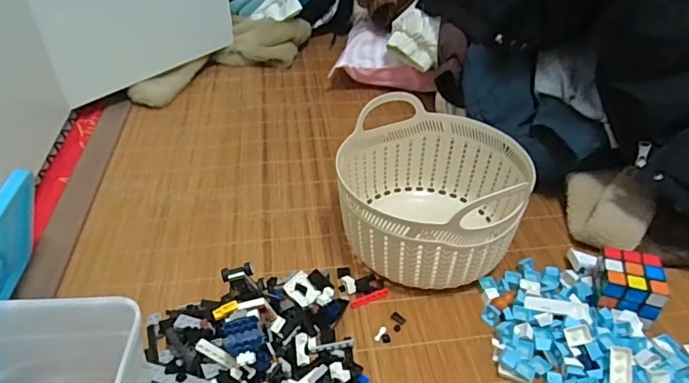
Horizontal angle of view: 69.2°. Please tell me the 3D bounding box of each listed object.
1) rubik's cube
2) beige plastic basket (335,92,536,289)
[{"bbox_3d":[0.309,0.104,0.549,0.059,0.060,0.063,12,40,14],"label":"rubik's cube"},{"bbox_3d":[0.103,0.004,0.616,0.216,0.137,0.223,0,39,0],"label":"beige plastic basket"}]

